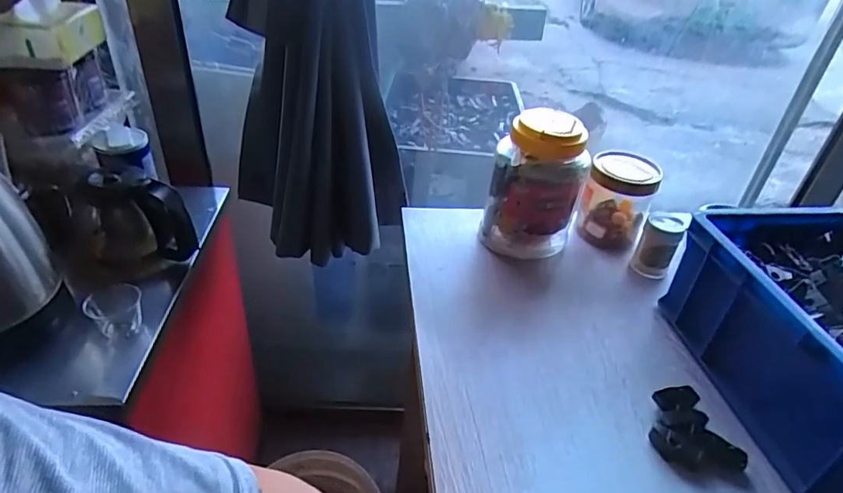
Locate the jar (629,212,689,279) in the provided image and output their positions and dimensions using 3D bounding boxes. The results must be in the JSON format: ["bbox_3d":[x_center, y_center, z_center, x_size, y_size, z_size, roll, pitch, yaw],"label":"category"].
[{"bbox_3d":[0.295,-0.003,0.640,0.042,0.079,0.037,26,41,25],"label":"jar"}]

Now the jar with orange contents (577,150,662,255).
[{"bbox_3d":[0.260,-0.061,0.688,0.085,0.107,0.082,19,39,18],"label":"jar with orange contents"}]

